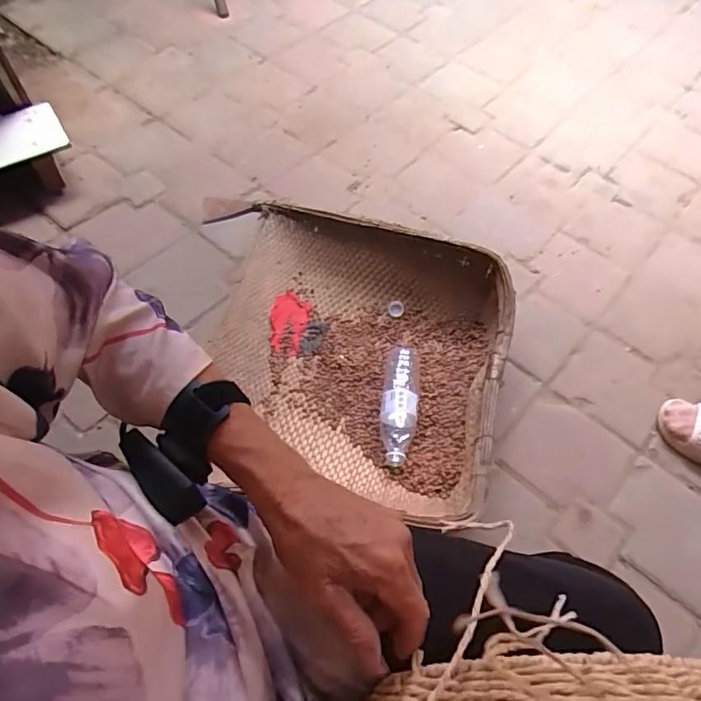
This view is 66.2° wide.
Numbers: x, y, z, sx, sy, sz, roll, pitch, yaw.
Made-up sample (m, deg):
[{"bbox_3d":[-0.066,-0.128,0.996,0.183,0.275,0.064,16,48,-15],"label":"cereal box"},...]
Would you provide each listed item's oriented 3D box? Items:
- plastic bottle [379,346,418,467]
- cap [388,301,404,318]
[{"bbox_3d":[0.088,0.088,0.967,0.067,0.058,0.258,10,57,2],"label":"plastic bottle"},{"bbox_3d":[0.093,-0.085,1.097,0.032,0.011,0.033,13,57,4],"label":"cap"}]

